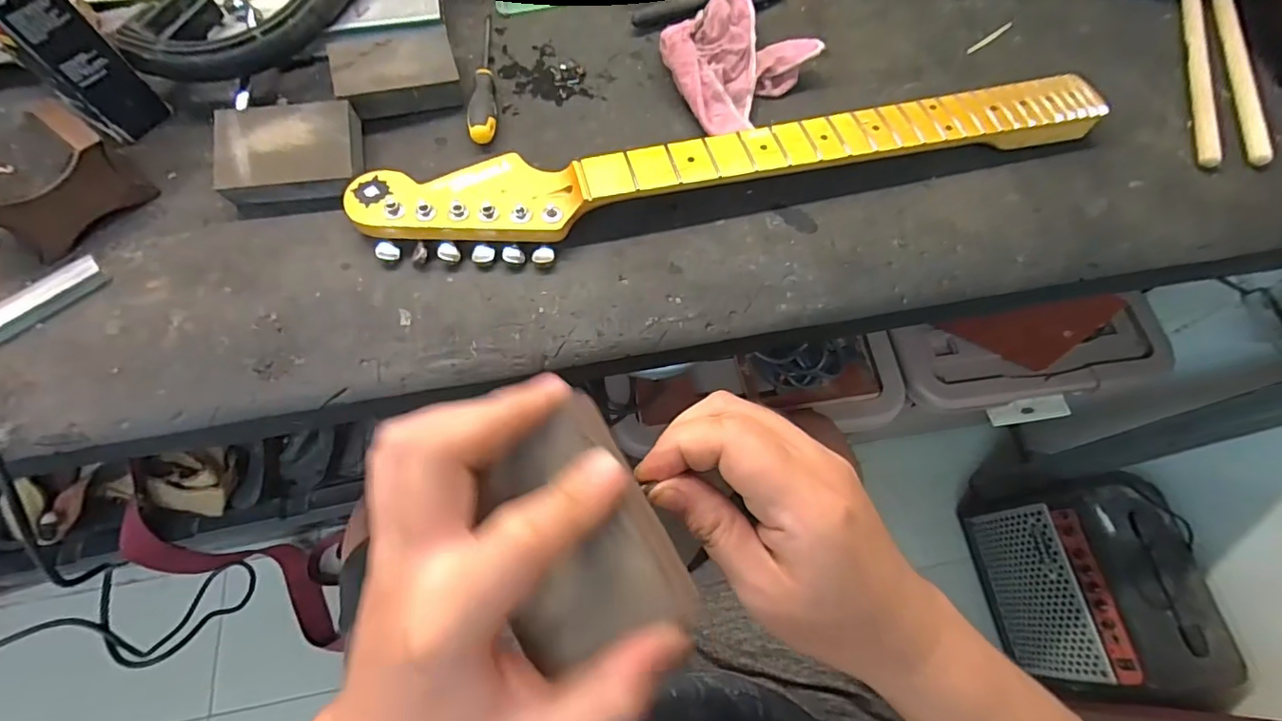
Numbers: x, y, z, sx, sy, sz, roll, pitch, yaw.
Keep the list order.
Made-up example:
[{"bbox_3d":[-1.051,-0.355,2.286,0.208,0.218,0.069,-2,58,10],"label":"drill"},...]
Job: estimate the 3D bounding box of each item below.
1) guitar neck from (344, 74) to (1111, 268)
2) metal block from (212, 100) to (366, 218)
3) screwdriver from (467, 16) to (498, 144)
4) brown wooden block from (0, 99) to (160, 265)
[{"bbox_3d":[0.091,-0.156,0.447,0.620,0.034,0.084,-10,69,-7],"label":"guitar neck"},{"bbox_3d":[-0.280,-0.161,0.432,0.102,0.035,0.080,-9,69,-6],"label":"metal block"},{"bbox_3d":[-0.141,-0.264,0.489,0.023,0.021,0.165,-4,69,-4],"label":"screwdriver"},{"bbox_3d":[-0.436,-0.129,0.400,0.064,0.061,0.095,34,71,10],"label":"brown wooden block"}]

